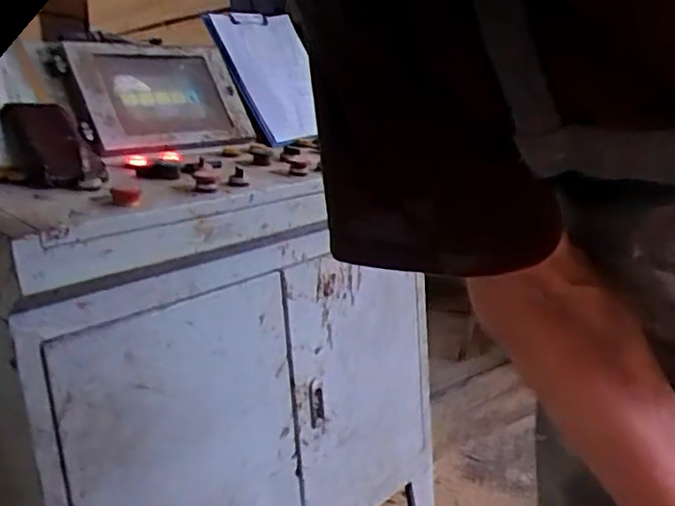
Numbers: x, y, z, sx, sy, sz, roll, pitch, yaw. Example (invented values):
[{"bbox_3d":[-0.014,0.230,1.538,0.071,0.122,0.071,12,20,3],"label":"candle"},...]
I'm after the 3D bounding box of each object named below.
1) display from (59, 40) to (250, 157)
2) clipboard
[{"bbox_3d":[-0.293,-0.270,1.105,0.305,0.230,0.031,-16,-15,-49],"label":"display"},{"bbox_3d":[-0.124,-0.354,1.304,0.199,0.301,0.014,-15,-16,-44],"label":"clipboard"}]

